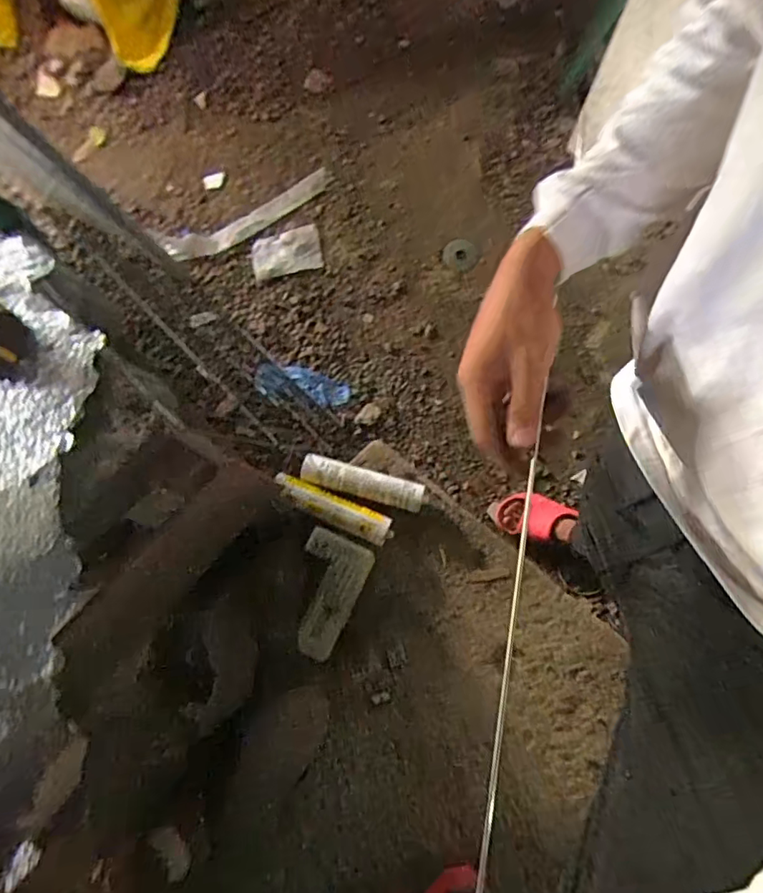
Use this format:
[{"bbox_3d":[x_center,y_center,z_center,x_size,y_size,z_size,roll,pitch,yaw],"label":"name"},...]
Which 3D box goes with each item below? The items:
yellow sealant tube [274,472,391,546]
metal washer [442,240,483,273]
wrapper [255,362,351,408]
[{"bbox_3d":[-0.085,0.111,0.952,0.220,0.056,0.054,21,77,10],"label":"yellow sealant tube"},{"bbox_3d":[0.234,-0.553,1.582,0.110,0.008,0.097,2,81,-2],"label":"metal washer"},{"bbox_3d":[-0.213,-0.163,1.464,0.248,0.023,0.105,8,75,7],"label":"wrapper"}]

